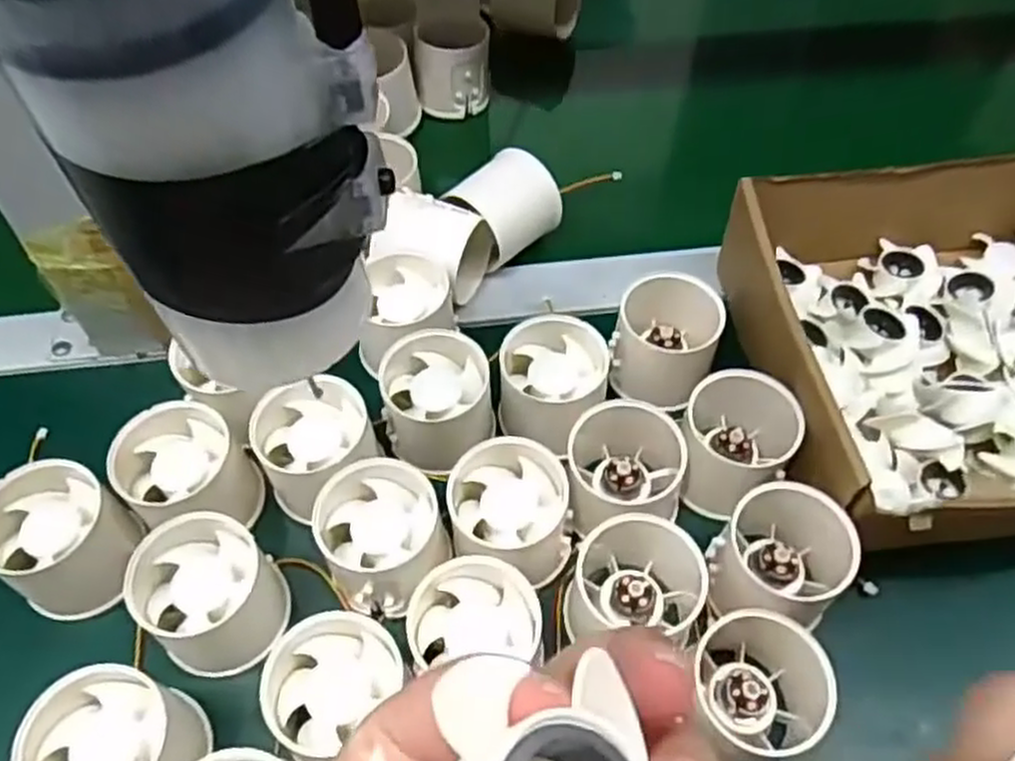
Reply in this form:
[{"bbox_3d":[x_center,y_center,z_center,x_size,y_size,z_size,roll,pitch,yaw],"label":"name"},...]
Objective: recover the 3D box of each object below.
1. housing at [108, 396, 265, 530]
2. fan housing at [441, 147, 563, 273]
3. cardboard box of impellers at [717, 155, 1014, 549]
[{"bbox_3d":[-0.144,0.044,0.359,0.056,0.045,0.051,0,55,0],"label":"housing"},{"bbox_3d":[-0.004,-0.096,0.463,0.052,0.049,0.058,39,63,24],"label":"fan housing"},{"bbox_3d":[0.225,-0.016,0.392,0.197,0.066,0.196,-7,55,-5],"label":"cardboard box of impellers"}]

